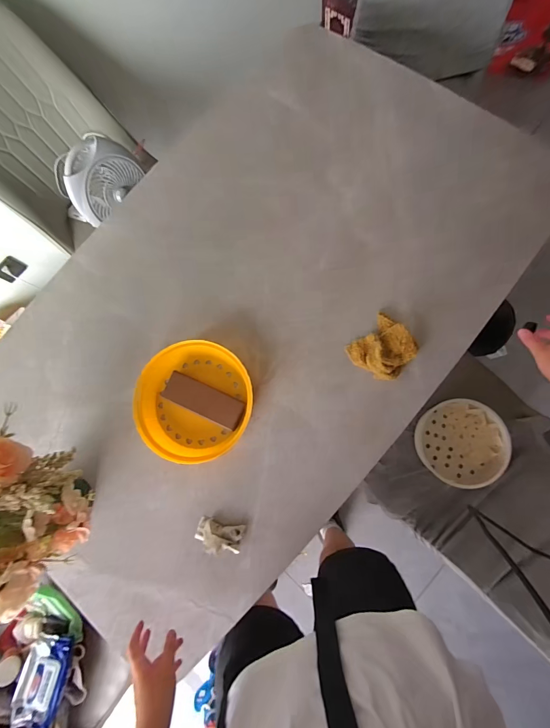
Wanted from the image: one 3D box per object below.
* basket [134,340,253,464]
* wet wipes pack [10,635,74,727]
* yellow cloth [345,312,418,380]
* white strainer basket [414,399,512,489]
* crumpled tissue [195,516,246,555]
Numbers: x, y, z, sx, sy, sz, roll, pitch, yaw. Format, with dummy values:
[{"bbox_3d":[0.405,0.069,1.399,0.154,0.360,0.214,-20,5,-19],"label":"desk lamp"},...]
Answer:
[{"bbox_3d":[-0.150,0.072,0.611,0.213,0.059,0.208,-1,81,7],"label":"basket"},{"bbox_3d":[-0.541,0.734,0.751,0.099,0.040,0.165,9,69,-11],"label":"wet wipes pack"},{"bbox_3d":[0.201,-0.028,0.598,0.102,0.034,0.097,-45,78,-1],"label":"yellow cloth"},{"bbox_3d":[0.451,0.190,0.786,0.186,0.062,0.200,5,81,8],"label":"white strainer basket"},{"bbox_3d":[-0.101,0.311,0.583,0.083,0.037,0.047,9,82,9],"label":"crumpled tissue"}]

